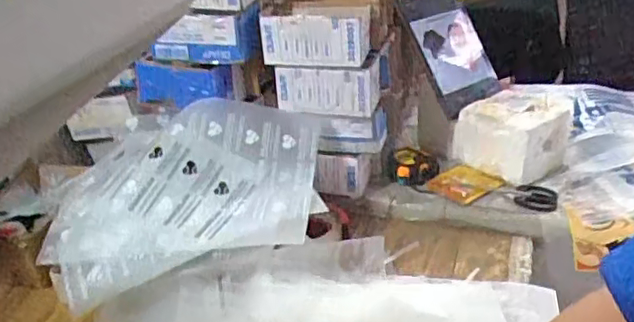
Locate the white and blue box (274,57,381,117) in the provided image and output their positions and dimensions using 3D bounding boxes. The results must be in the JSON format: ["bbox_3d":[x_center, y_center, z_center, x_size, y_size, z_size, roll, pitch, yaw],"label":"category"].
[{"bbox_3d":[0.021,-0.124,0.968,0.156,0.078,0.096,5,29,14],"label":"white and blue box"}]

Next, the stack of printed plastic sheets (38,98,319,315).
[{"bbox_3d":[-0.182,0.051,0.870,0.394,0.075,0.290,-11,51,-3],"label":"stack of printed plastic sheets"}]

